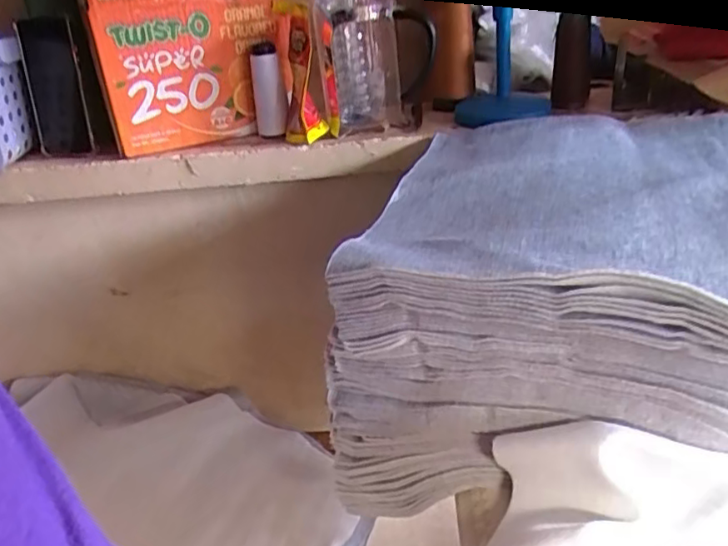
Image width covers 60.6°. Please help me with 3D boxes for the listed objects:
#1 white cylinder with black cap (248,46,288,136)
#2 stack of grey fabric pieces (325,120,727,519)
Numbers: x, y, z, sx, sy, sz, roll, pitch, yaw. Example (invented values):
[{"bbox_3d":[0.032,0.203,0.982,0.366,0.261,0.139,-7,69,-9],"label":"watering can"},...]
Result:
[{"bbox_3d":[-0.110,-0.207,0.712,0.036,0.101,0.035,-11,29,-7],"label":"white cylinder with black cap"},{"bbox_3d":[0.271,0.003,0.532,0.537,0.195,0.394,1,29,15],"label":"stack of grey fabric pieces"}]

